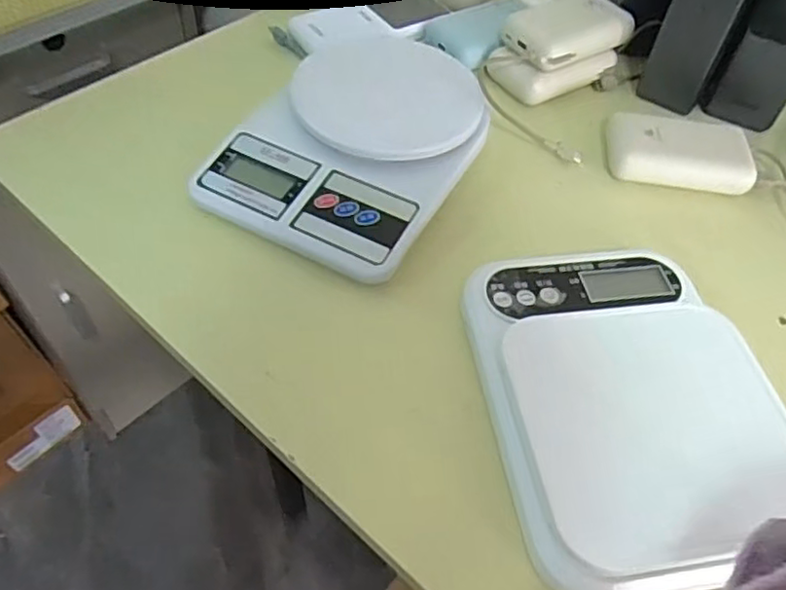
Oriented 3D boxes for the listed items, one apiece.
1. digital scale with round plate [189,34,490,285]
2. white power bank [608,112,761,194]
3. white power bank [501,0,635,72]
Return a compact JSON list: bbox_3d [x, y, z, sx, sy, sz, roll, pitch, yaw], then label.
[{"bbox_3d":[-0.017,-0.121,0.470,0.160,0.037,0.245,25,54,15],"label":"digital scale with round plate"},{"bbox_3d":[0.212,-0.106,0.474,0.098,0.032,0.054,9,52,3],"label":"white power bank"},{"bbox_3d":[0.148,-0.223,0.528,0.103,0.020,0.060,-25,72,-17],"label":"white power bank"}]

